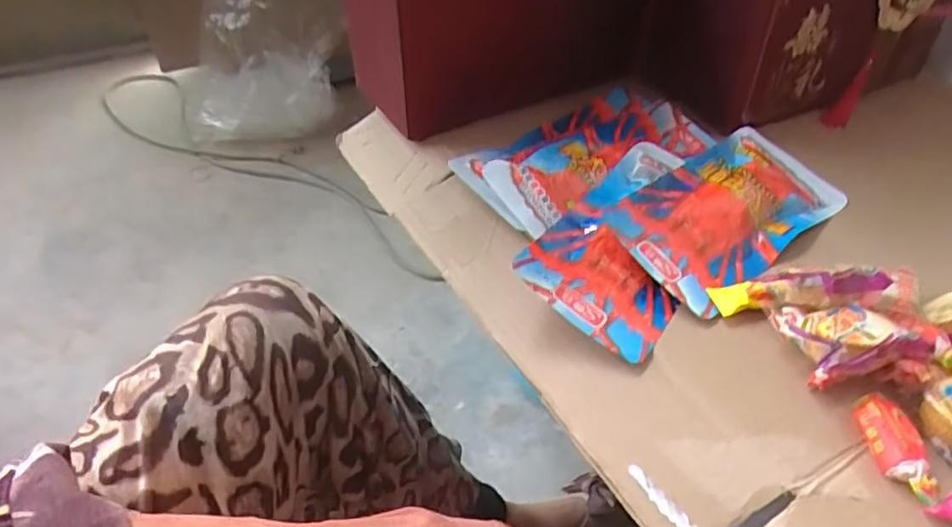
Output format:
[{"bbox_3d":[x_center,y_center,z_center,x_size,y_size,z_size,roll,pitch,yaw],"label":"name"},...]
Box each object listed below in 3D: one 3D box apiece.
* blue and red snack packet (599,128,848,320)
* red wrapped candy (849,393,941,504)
[{"bbox_3d":[0.185,-0.041,0.459,0.193,0.009,0.097,-31,67,-29],"label":"blue and red snack packet"},{"bbox_3d":[0.216,0.094,0.323,0.024,0.016,0.057,-4,42,-7],"label":"red wrapped candy"}]

